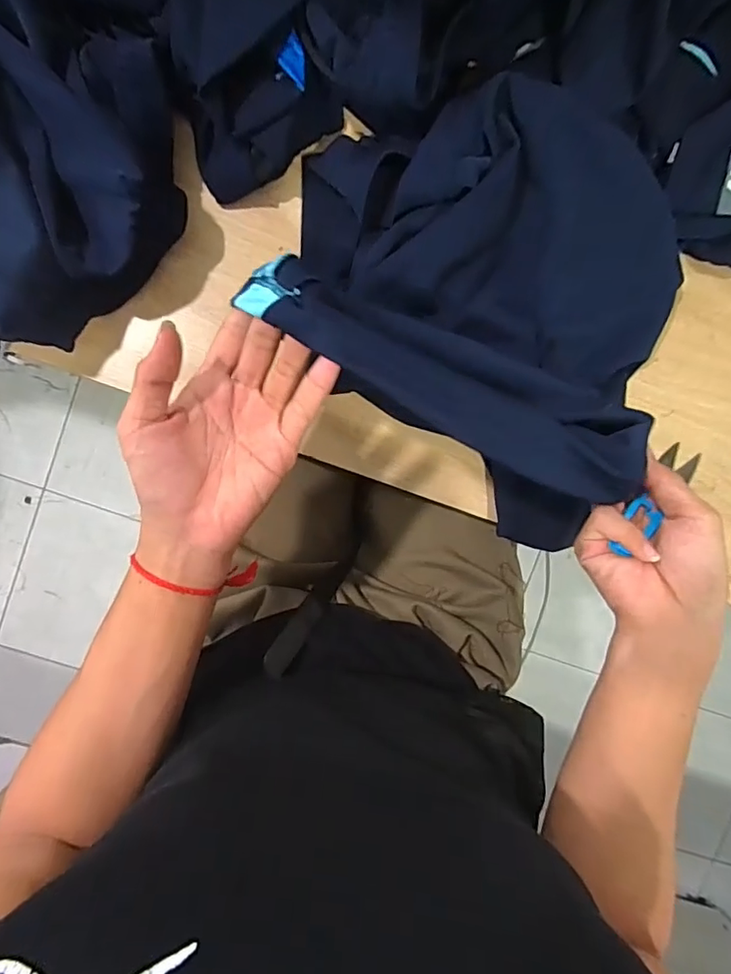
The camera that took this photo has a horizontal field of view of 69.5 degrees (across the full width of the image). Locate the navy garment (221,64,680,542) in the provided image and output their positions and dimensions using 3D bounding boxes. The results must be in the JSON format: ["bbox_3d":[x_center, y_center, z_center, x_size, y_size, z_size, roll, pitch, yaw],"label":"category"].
[{"bbox_3d":[0.106,-0.180,0.407,0.330,0.179,0.313,38,91,-7],"label":"navy garment"}]

